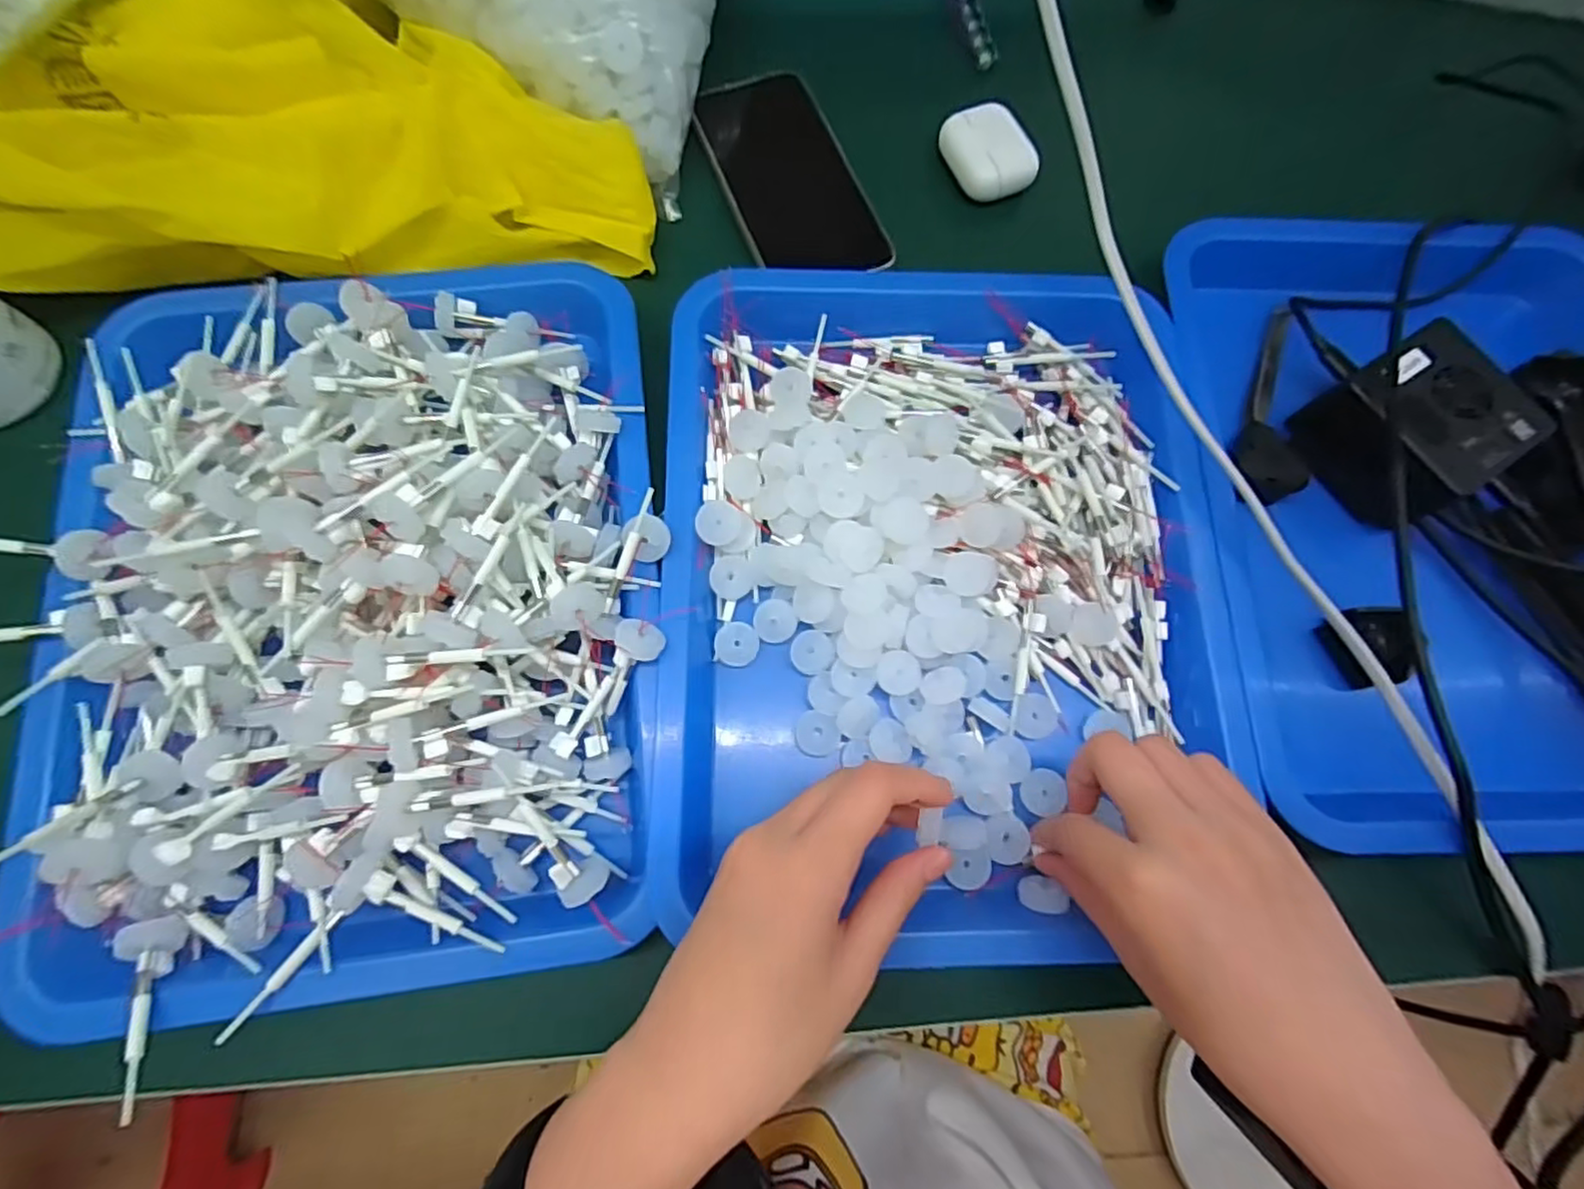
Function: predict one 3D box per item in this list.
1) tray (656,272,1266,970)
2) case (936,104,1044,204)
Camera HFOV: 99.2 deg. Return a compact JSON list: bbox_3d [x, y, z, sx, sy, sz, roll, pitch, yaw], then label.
[{"bbox_3d":[0.072,-0.009,0.322,0.256,0.051,0.323,0,75,-2],"label":"tray"},{"bbox_3d":[0.118,-0.267,0.405,0.043,0.019,0.056,-24,77,-8],"label":"case"}]

